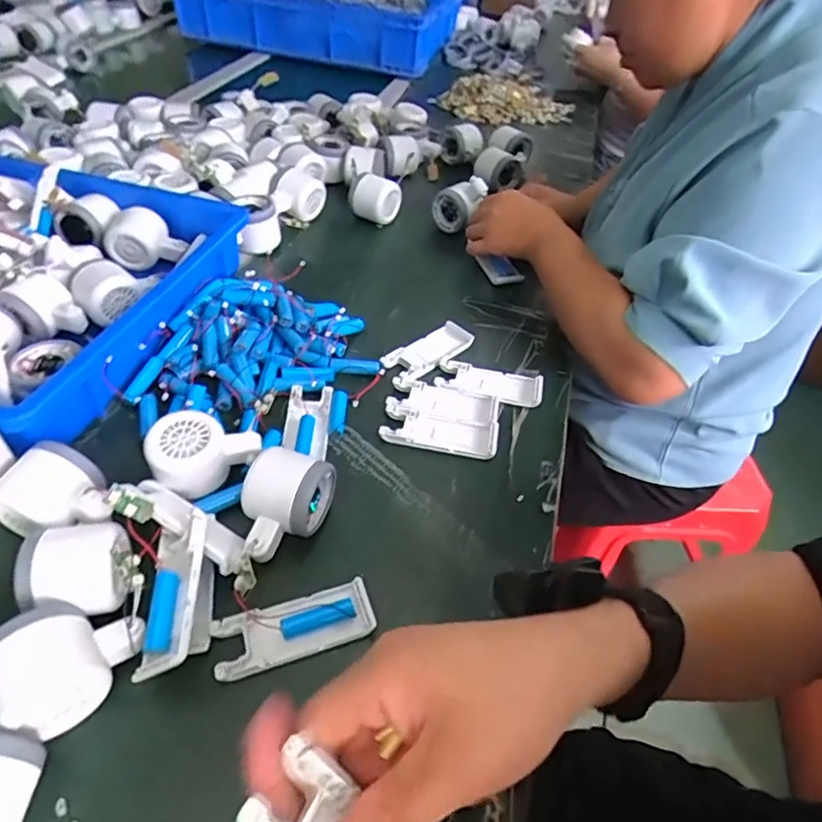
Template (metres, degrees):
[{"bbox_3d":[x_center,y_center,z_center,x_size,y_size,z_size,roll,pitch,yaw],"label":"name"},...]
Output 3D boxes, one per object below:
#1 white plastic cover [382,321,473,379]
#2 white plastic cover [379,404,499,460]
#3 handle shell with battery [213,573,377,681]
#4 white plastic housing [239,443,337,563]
[{"bbox_3d":[0.020,-0.064,0.596,0.099,0.014,0.045,-33,57,-32],"label":"white plastic cover"},{"bbox_3d":[0.026,0.019,0.514,0.104,0.012,0.040,12,46,5],"label":"white plastic cover"},{"bbox_3d":[-0.077,0.145,0.380,0.102,0.020,0.039,-11,48,-16],"label":"handle shell with battery"},{"bbox_3d":[-0.100,0.075,0.427,0.061,0.048,0.081,23,47,10],"label":"white plastic housing"}]

